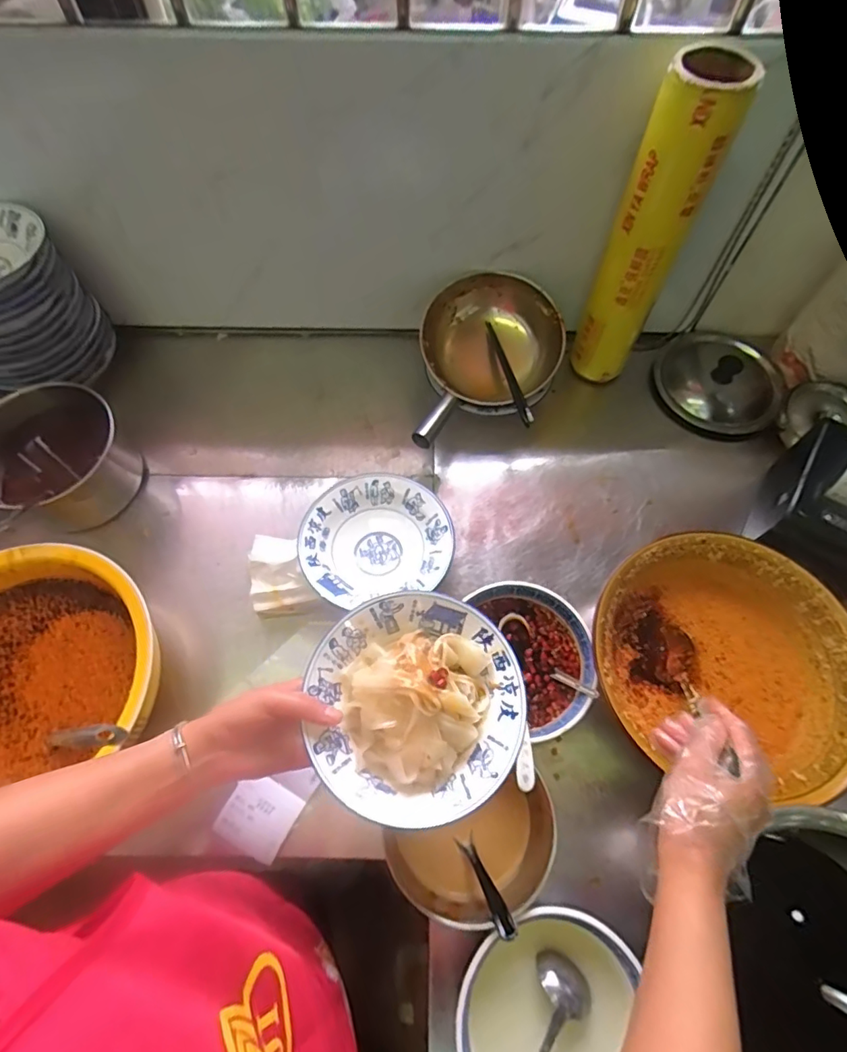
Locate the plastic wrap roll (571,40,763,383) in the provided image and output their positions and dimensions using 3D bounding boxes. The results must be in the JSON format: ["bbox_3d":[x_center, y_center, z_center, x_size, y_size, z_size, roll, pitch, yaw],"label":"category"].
[{"bbox_3d":[0.292,-0.366,0.680,0.085,0.400,0.098,22,67,10],"label":"plastic wrap roll"}]

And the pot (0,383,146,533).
[{"bbox_3d":[-0.531,-0.092,0.747,0.196,0.138,0.189,0,65,0],"label":"pot"}]

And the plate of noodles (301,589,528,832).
[{"bbox_3d":[-0.005,0.157,0.466,0.188,0.046,0.192,0,65,0],"label":"plate of noodles"}]

